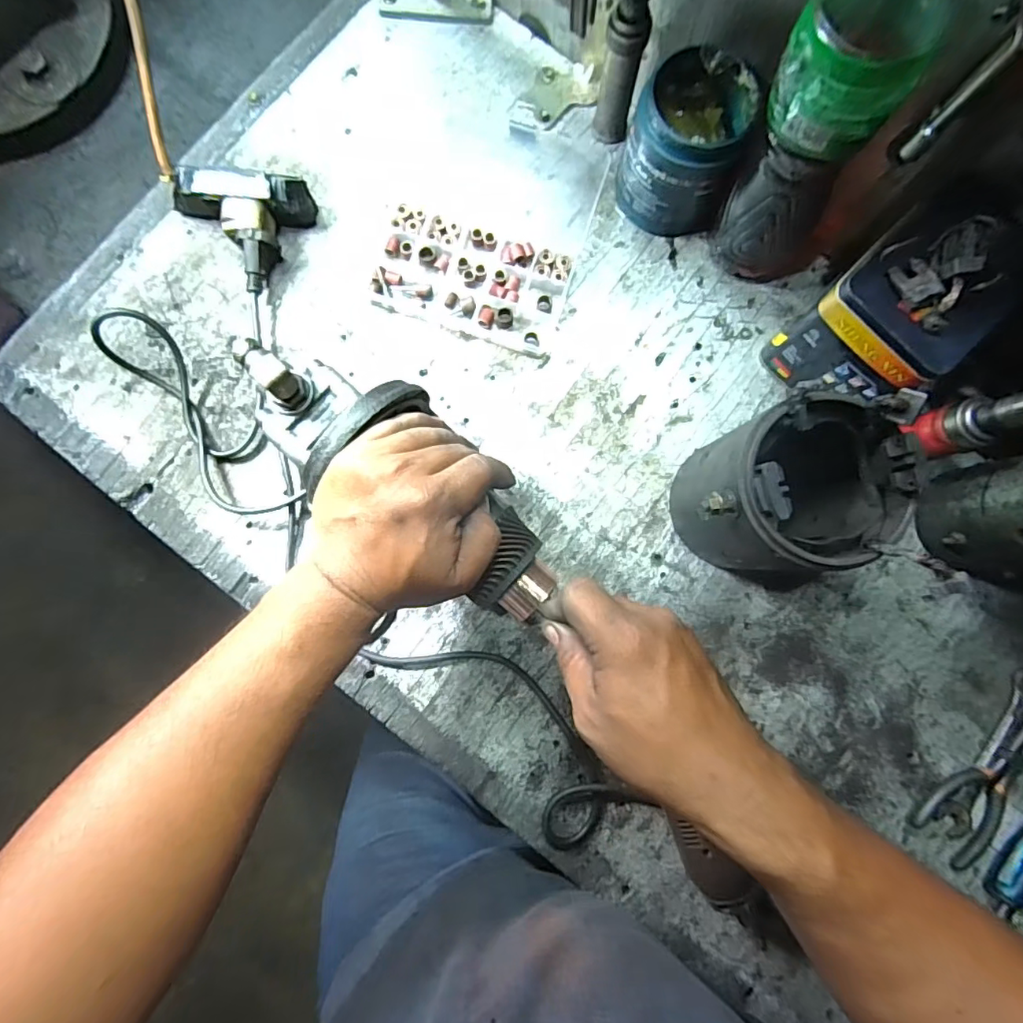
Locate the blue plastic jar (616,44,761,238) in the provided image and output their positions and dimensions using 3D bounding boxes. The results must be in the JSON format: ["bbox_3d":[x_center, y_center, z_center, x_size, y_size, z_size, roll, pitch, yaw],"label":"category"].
[{"bbox_3d":[0.142,-0.303,0.450,0.091,0.100,0.085,0,85,-1],"label":"blue plastic jar"}]

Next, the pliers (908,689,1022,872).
[{"bbox_3d":[0.401,0.222,0.444,0.066,0.018,0.148,42,85,3],"label":"pliers"}]

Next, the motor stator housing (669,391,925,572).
[{"bbox_3d":[0.190,-0.014,0.396,0.117,0.161,0.104,-1,85,-1],"label":"motor stator housing"}]

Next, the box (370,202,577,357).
[{"bbox_3d":[-0.035,-0.210,0.481,0.169,0.018,0.096,16,84,0],"label":"box"}]

